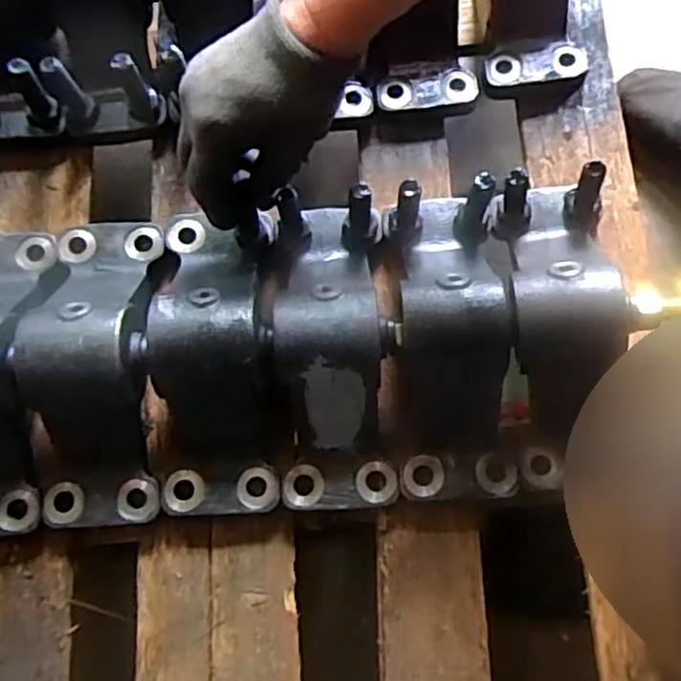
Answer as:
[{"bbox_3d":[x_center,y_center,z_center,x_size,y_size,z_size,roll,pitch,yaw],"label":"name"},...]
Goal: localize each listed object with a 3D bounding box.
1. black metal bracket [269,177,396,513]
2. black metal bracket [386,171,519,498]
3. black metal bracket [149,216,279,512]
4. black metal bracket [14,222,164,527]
[{"bbox_3d":[-0.004,0.005,0.467,0.075,0.086,0.220,-4,85,-1],"label":"black metal bracket"},{"bbox_3d":[0.077,-0.004,0.464,0.084,0.080,0.219,-2,76,-1],"label":"black metal bracket"},{"bbox_3d":[-0.092,0.004,0.464,0.084,0.077,0.225,-4,76,-1],"label":"black metal bracket"},{"bbox_3d":[-0.172,0.013,0.461,0.077,0.077,0.222,-3,76,-1],"label":"black metal bracket"}]

